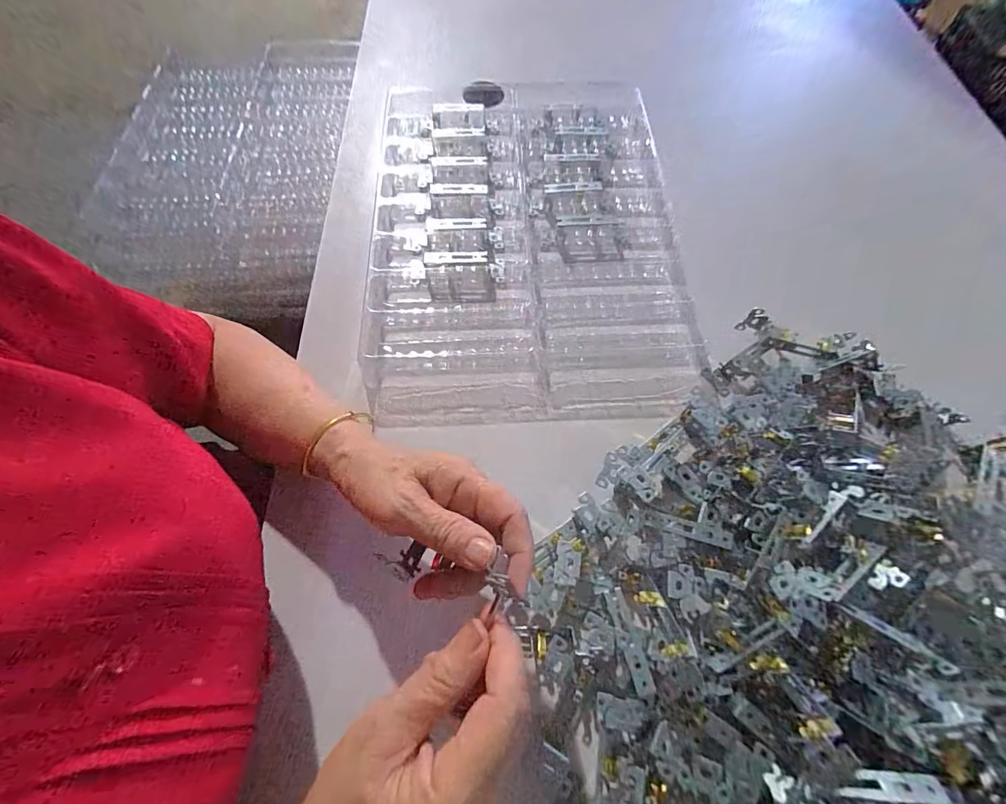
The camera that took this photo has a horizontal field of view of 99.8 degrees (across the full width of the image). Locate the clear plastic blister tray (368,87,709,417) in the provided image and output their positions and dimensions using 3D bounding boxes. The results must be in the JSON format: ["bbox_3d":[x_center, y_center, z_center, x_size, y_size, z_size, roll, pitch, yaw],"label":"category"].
[{"bbox_3d":[0.027,-0.202,0.488,0.343,0.025,0.471,-2,65,0],"label":"clear plastic blister tray"}]

